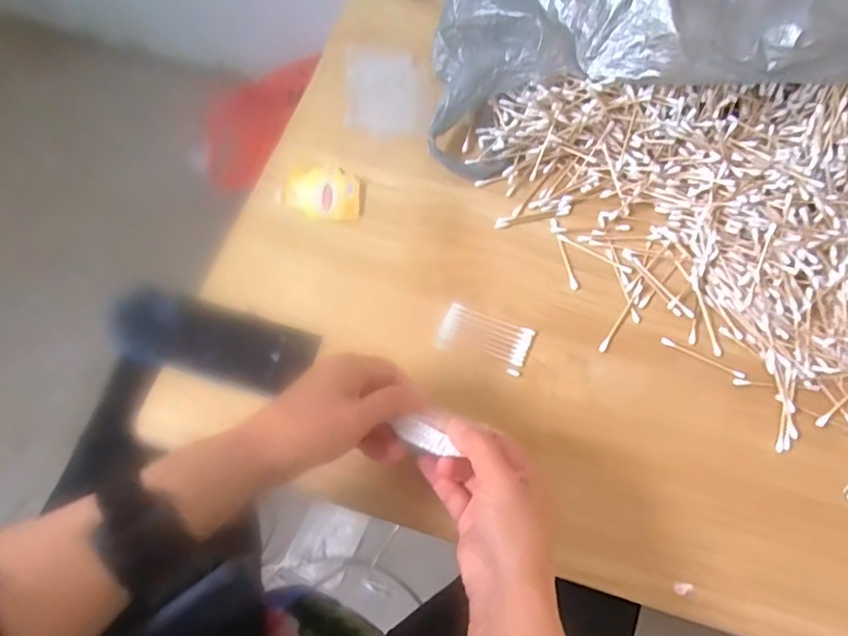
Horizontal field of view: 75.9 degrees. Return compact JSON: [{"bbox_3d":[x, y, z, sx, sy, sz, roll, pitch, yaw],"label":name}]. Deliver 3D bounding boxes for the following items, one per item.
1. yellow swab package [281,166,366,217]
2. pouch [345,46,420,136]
[{"bbox_3d":[-0.089,-0.114,0.491,0.072,0.004,0.052,-1,69,-3],"label":"yellow swab package"},{"bbox_3d":[-0.041,-0.217,0.530,0.069,0.006,0.089,-1,69,-3],"label":"pouch"}]

